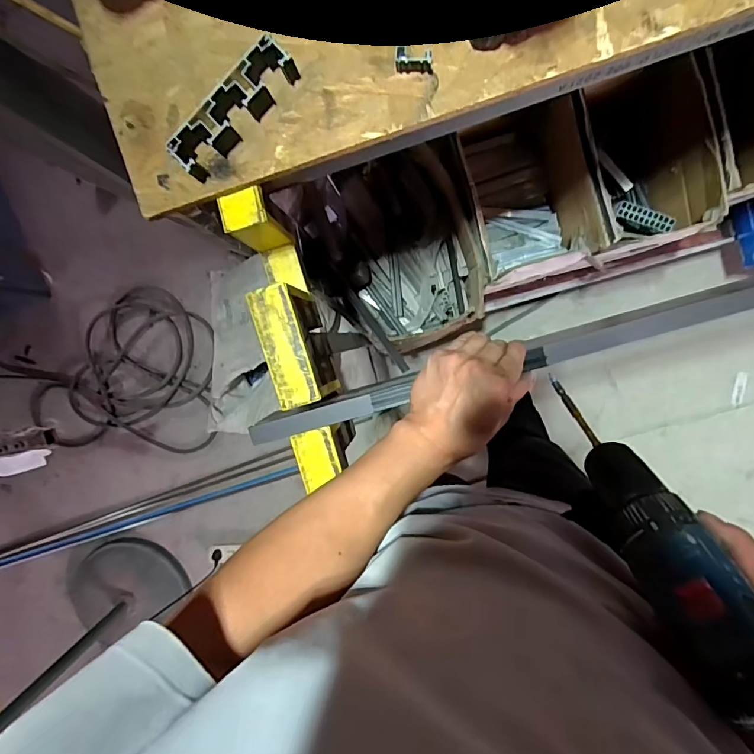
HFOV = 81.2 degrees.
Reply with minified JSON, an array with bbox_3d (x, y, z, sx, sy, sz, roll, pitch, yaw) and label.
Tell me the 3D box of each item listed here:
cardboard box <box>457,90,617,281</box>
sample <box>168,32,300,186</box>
[{"bbox_3d":[0.293,-0.375,0.939,0.224,0.313,0.332,-15,94,7],"label":"cardboard box"},{"bbox_3d":[-0.132,-0.243,0.404,0.039,0.032,0.134,42,98,0],"label":"sample"}]

